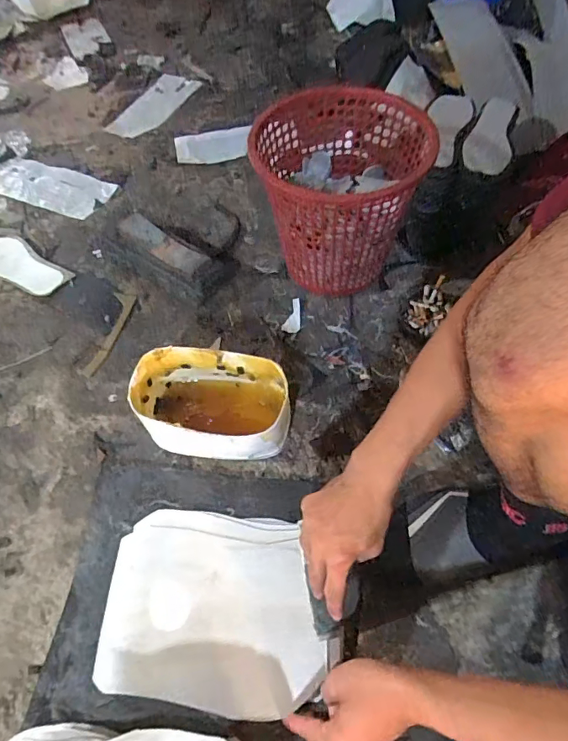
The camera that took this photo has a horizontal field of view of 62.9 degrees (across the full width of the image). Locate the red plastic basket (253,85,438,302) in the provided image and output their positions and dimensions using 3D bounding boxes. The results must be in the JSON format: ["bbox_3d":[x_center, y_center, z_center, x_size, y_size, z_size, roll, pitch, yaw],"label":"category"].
[{"bbox_3d":[0.100,-0.266,0.763,0.244,0.249,0.246,-25,60,-15],"label":"red plastic basket"}]

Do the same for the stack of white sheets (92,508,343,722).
[{"bbox_3d":[-0.078,0.274,0.549,0.261,0.019,0.202,5,57,4],"label":"stack of white sheets"}]

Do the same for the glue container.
[{"bbox_3d":[-0.100,0.057,0.648,0.194,0.144,0.120,8,58,6],"label":"glue container"}]

